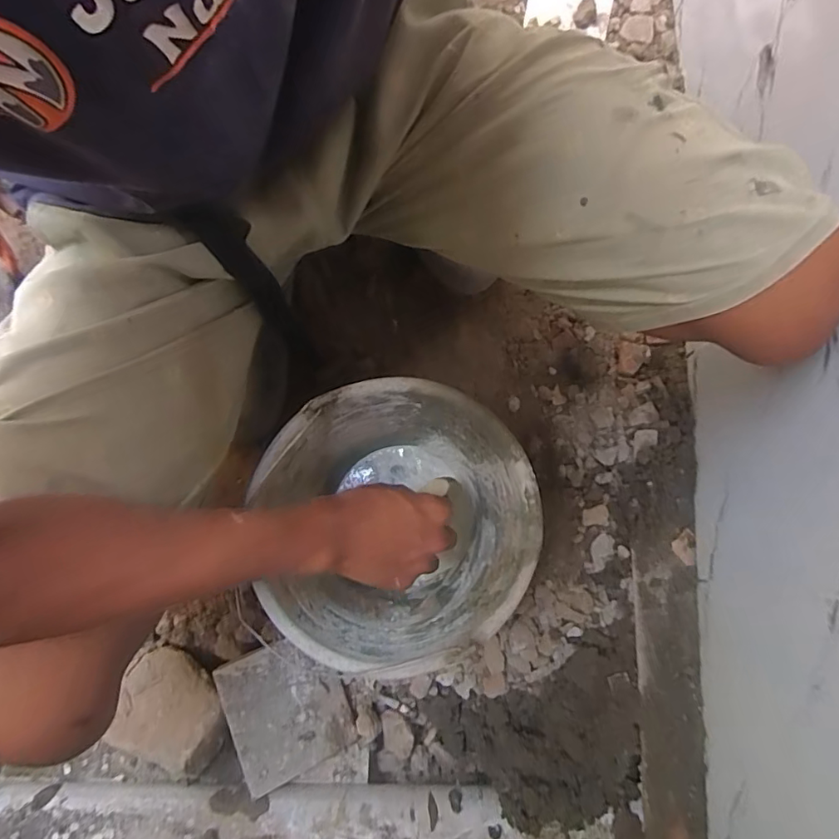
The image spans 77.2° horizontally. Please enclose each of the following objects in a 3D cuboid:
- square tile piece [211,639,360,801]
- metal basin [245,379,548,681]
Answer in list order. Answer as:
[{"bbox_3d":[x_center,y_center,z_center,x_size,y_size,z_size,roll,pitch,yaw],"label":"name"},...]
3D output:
[{"bbox_3d":[-0.141,0.310,0.564,0.118,0.013,0.135,-17,87,-28],"label":"square tile piece"},{"bbox_3d":[-0.025,0.106,0.521,0.242,0.154,0.247,0,76,0],"label":"metal basin"}]

